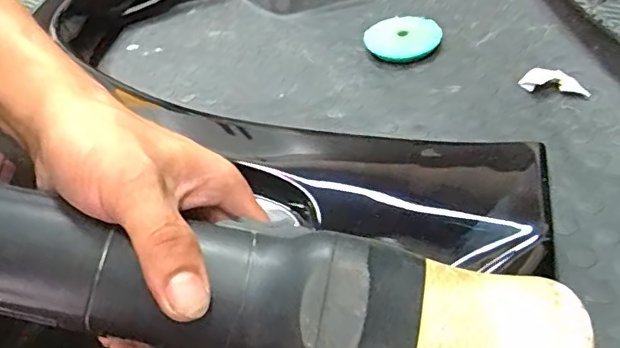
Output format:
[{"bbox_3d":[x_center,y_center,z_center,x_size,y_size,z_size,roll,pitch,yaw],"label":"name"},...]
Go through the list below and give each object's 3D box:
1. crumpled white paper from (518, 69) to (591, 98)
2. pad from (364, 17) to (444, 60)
[{"bbox_3d":[0.269,-0.100,0.616,0.072,0.022,0.020,16,50,27],"label":"crumpled white paper"},{"bbox_3d":[0.120,-0.173,0.718,0.091,0.021,0.082,-13,43,0],"label":"pad"}]

